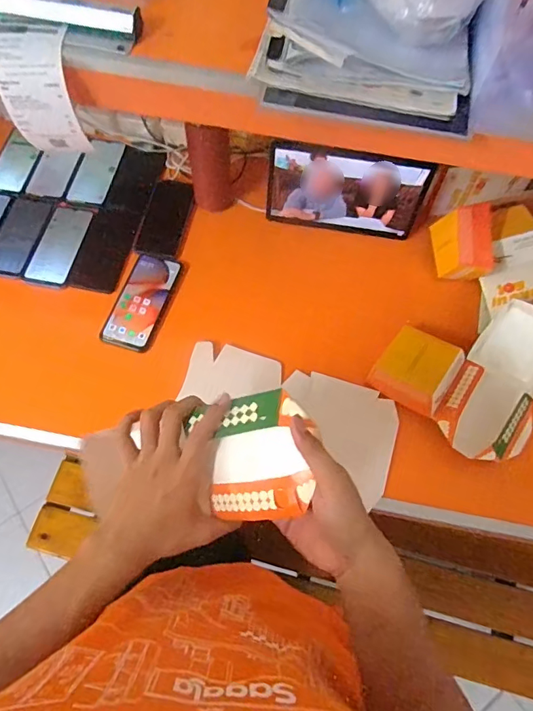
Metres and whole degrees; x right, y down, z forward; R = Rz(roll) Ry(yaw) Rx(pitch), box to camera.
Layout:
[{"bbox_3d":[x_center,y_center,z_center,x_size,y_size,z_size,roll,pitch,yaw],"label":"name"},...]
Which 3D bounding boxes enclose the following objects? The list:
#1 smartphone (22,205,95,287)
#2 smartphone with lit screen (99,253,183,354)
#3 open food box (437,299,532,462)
[{"bbox_3d":[-0.352,-0.189,0.798,0.076,0.013,0.158,12,66,3],"label":"smartphone"},{"bbox_3d":[-0.200,-0.090,0.759,0.079,0.010,0.166,17,67,5],"label":"smartphone with lit screen"},{"bbox_3d":[0.346,0.036,0.671,0.126,0.096,0.237,29,68,10],"label":"open food box"}]

